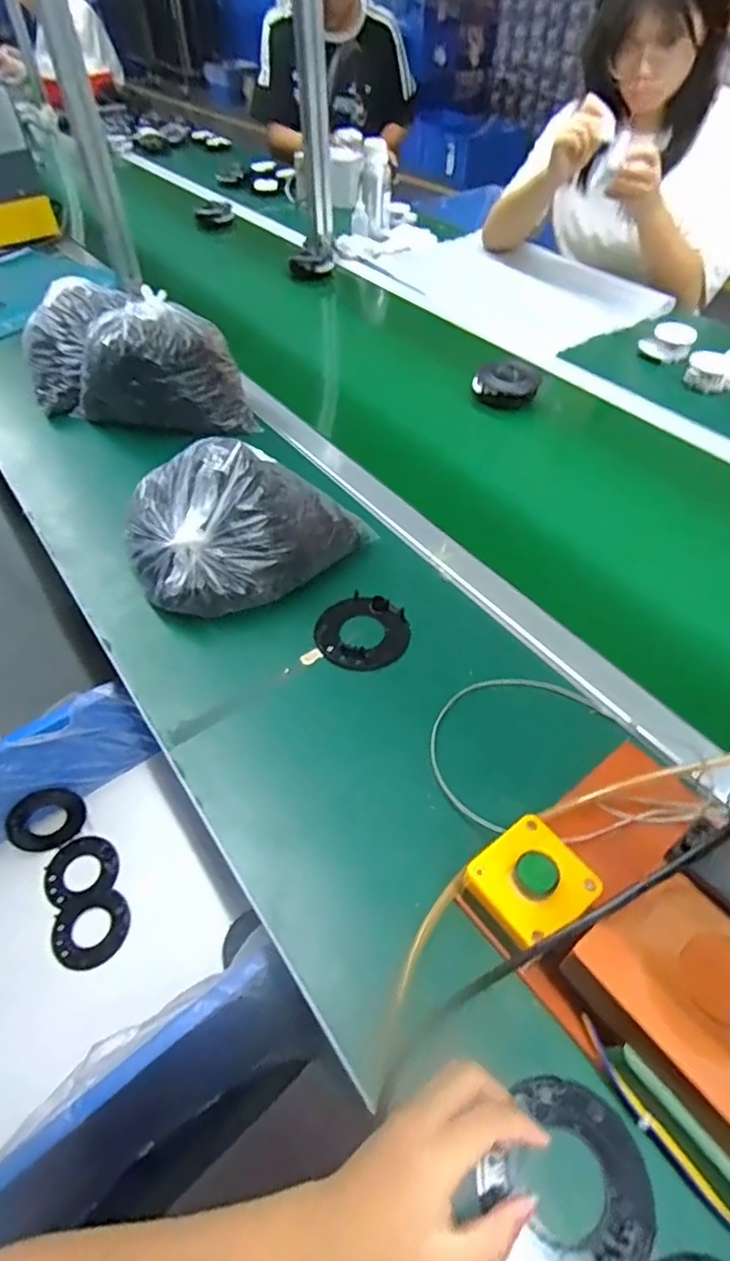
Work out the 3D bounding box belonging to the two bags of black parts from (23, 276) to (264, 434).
[{"bbox_3d":[-0.327,-0.373,0.834,0.327,0.152,0.170,26,55,20],"label":"two bags of black parts"}]

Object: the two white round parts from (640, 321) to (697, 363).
[{"bbox_3d":[0.493,-0.475,0.977,0.080,0.035,0.081,23,55,18],"label":"two white round parts"}]

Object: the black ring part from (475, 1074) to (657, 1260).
[{"bbox_3d":[0.117,0.321,0.344,0.088,0.008,0.098,24,55,19],"label":"black ring part"}]

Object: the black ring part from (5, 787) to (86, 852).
[{"bbox_3d":[-0.438,0.259,0.820,0.018,0.089,0.092,16,69,54],"label":"black ring part"}]

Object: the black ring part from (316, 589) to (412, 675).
[{"bbox_3d":[-0.002,0.000,0.621,0.095,0.007,0.091,0,51,0],"label":"black ring part"}]

